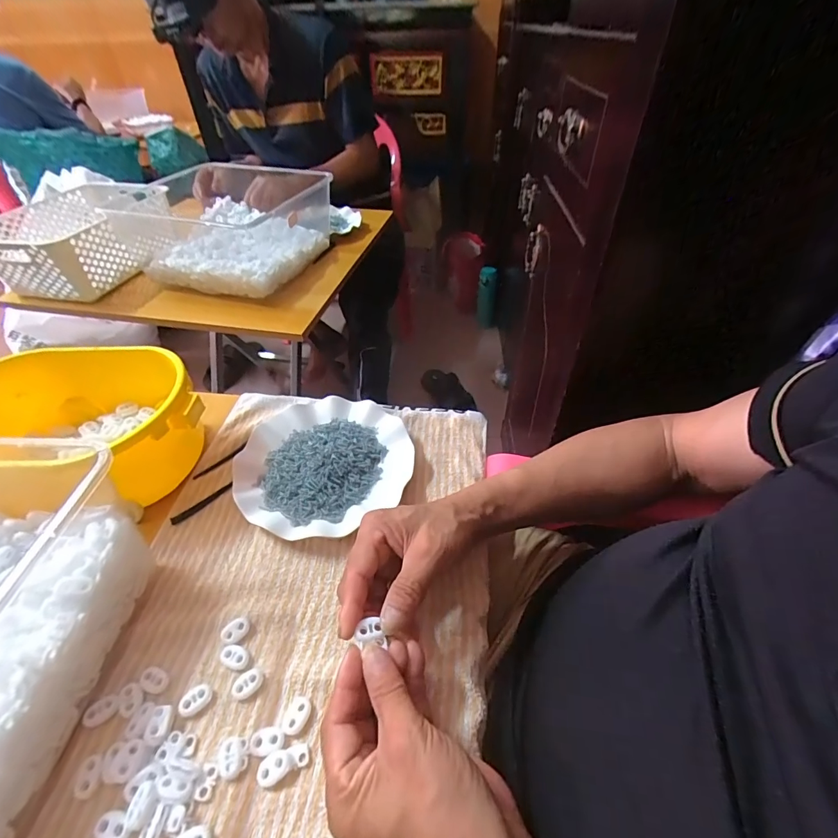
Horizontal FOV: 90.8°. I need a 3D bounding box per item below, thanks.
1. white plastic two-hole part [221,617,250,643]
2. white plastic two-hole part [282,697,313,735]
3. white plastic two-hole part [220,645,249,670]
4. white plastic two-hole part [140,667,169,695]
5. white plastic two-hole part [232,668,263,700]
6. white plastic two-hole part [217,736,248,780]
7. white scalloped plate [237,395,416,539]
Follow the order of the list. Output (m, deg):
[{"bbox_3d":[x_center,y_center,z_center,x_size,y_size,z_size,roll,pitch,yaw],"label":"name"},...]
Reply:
[{"bbox_3d":[-0.147,0.170,0.331,0.021,0.006,0.015,-33,52,-28],"label":"white plastic two-hole part"},{"bbox_3d":[-0.086,0.209,0.292,0.015,0.004,0.022,15,47,17],"label":"white plastic two-hole part"},{"bbox_3d":[-0.142,0.184,0.319,0.022,0.005,0.014,16,47,18],"label":"white plastic two-hole part"},{"bbox_3d":[-0.197,0.194,0.308,0.022,0.004,0.014,19,48,20],"label":"white plastic two-hole part"},{"bbox_3d":[-0.127,0.196,0.306,0.021,0.005,0.016,-29,50,-25],"label":"white plastic two-hole part"},{"bbox_3d":[-0.125,0.226,0.277,0.019,0.006,0.021,-13,45,-12],"label":"white plastic two-hole part"},{"bbox_3d":[-0.101,0.042,0.444,0.177,0.022,0.181,-1,44,1],"label":"white scalloped plate"}]

